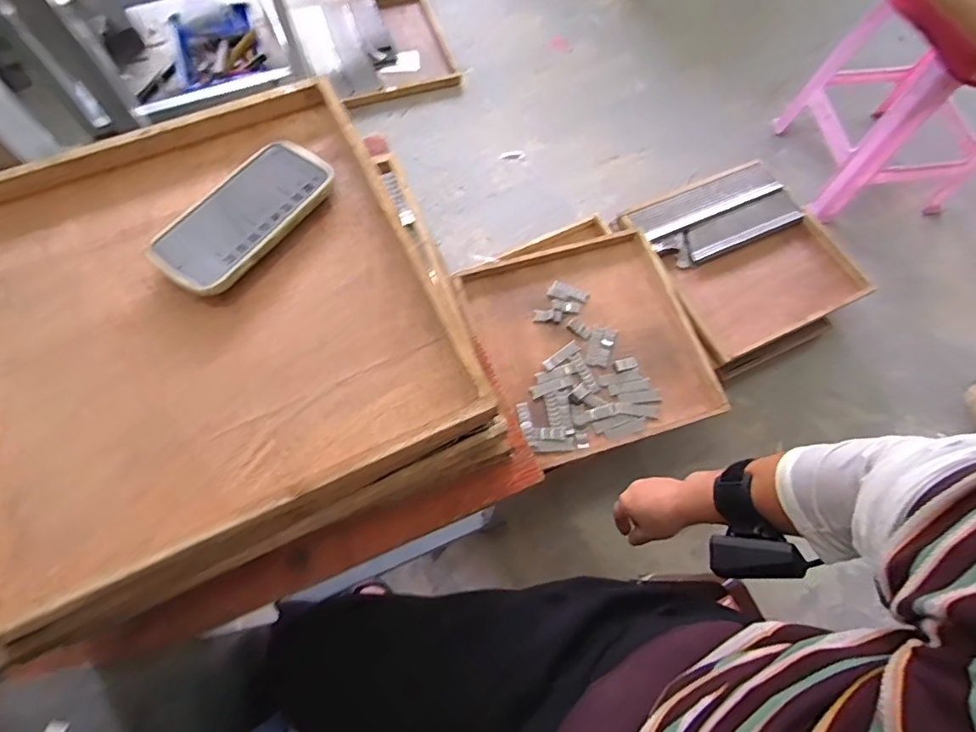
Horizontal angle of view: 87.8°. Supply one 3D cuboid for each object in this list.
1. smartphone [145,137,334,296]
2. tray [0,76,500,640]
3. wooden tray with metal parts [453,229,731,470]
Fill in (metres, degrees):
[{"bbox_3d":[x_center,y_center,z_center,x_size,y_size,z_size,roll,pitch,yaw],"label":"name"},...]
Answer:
[{"bbox_3d":[-0.220,-0.140,0.461,0.078,0.015,0.167,34,71,11],"label":"smartphone"},{"bbox_3d":[-0.256,-0.048,0.434,0.396,0.029,0.396,-24,71,-11],"label":"tray"},{"bbox_3d":[0.186,-0.048,0.963,0.405,0.064,0.408,-16,69,-8],"label":"wooden tray with metal parts"}]

